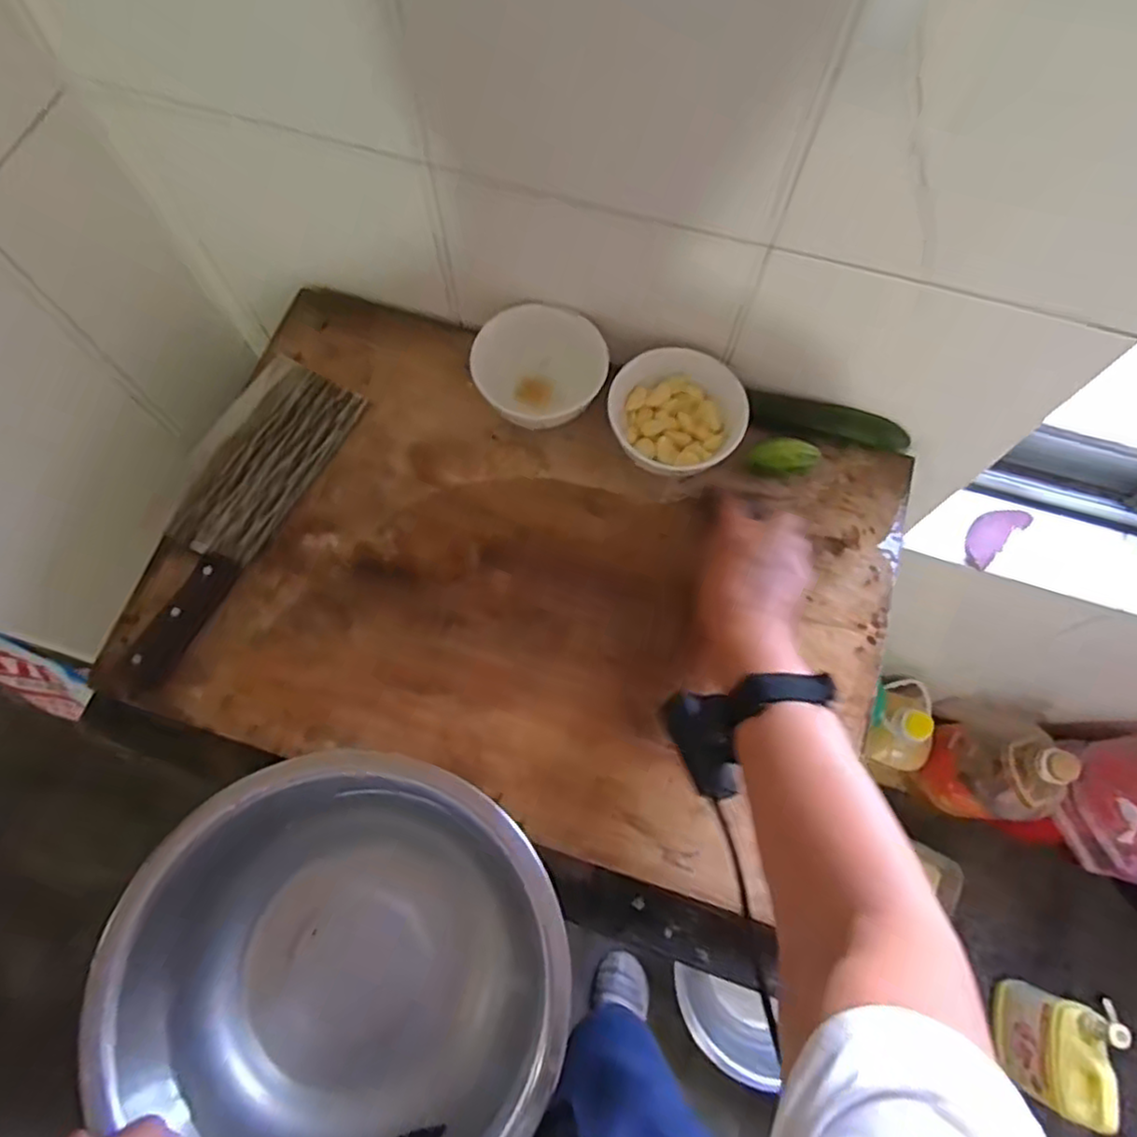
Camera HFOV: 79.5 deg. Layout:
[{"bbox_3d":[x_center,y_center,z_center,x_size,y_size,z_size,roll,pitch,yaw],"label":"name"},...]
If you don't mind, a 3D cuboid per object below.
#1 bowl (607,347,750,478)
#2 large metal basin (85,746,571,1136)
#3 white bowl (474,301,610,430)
[{"bbox_3d":[0.089,-0.125,0.567,0.106,0.053,0.098,0,71,-1],"label":"bowl"},{"bbox_3d":[-0.146,0.261,0.451,0.276,0.079,0.257,-19,72,-7],"label":"large metal basin"},{"bbox_3d":[-0.025,-0.162,0.581,0.109,0.063,0.096,24,72,7],"label":"white bowl"}]

